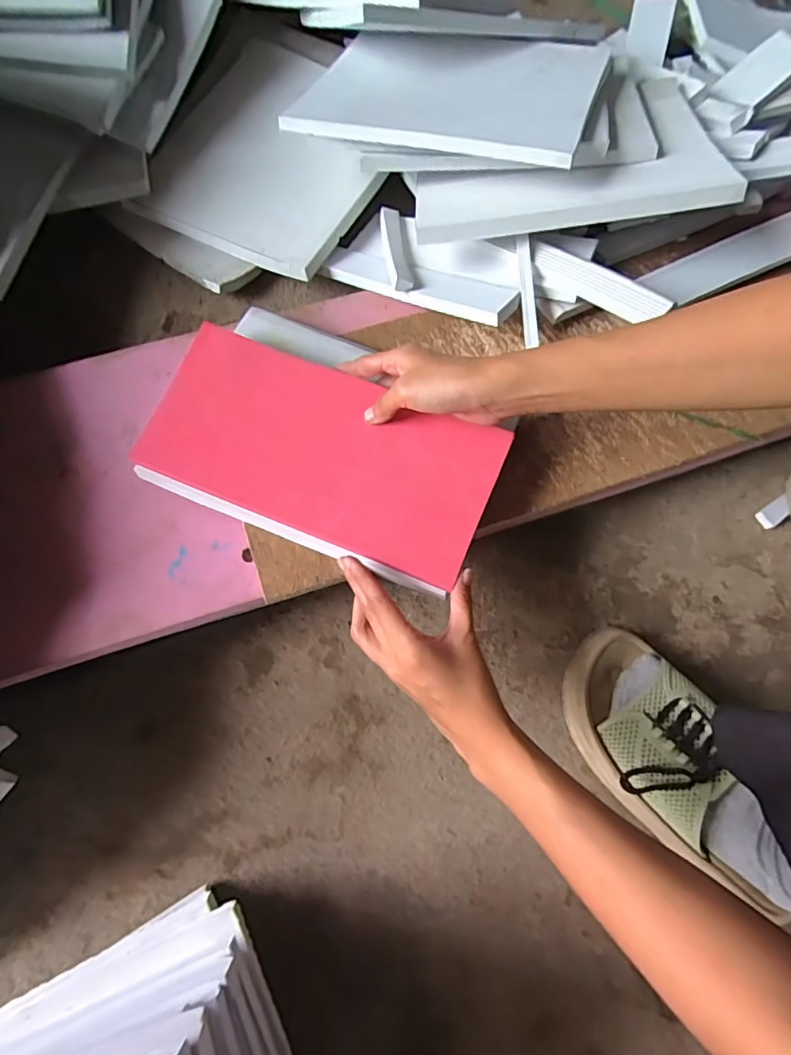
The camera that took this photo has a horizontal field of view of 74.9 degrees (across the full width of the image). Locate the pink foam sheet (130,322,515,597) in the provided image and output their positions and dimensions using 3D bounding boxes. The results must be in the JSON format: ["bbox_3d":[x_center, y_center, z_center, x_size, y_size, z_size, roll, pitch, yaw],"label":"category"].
[{"bbox_3d":[-0.060,-0.058,0.412,0.269,0.019,0.137,22,81,7],"label":"pink foam sheet"}]

